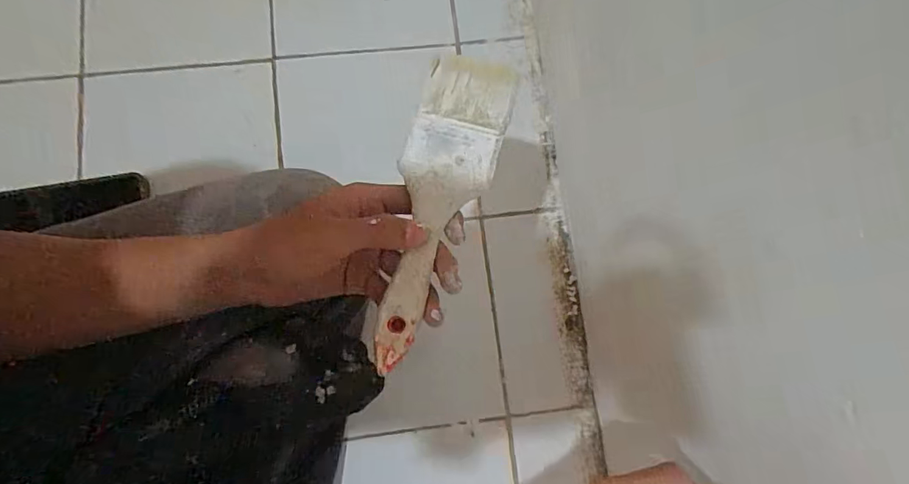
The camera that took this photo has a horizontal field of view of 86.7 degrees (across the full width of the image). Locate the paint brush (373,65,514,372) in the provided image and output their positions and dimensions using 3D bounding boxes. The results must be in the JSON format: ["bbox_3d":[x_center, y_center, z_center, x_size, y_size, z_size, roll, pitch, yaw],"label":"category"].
[{"bbox_3d":[-0.012,-0.023,0.306,0.058,0.010,0.204,16,79,2],"label":"paint brush"}]

